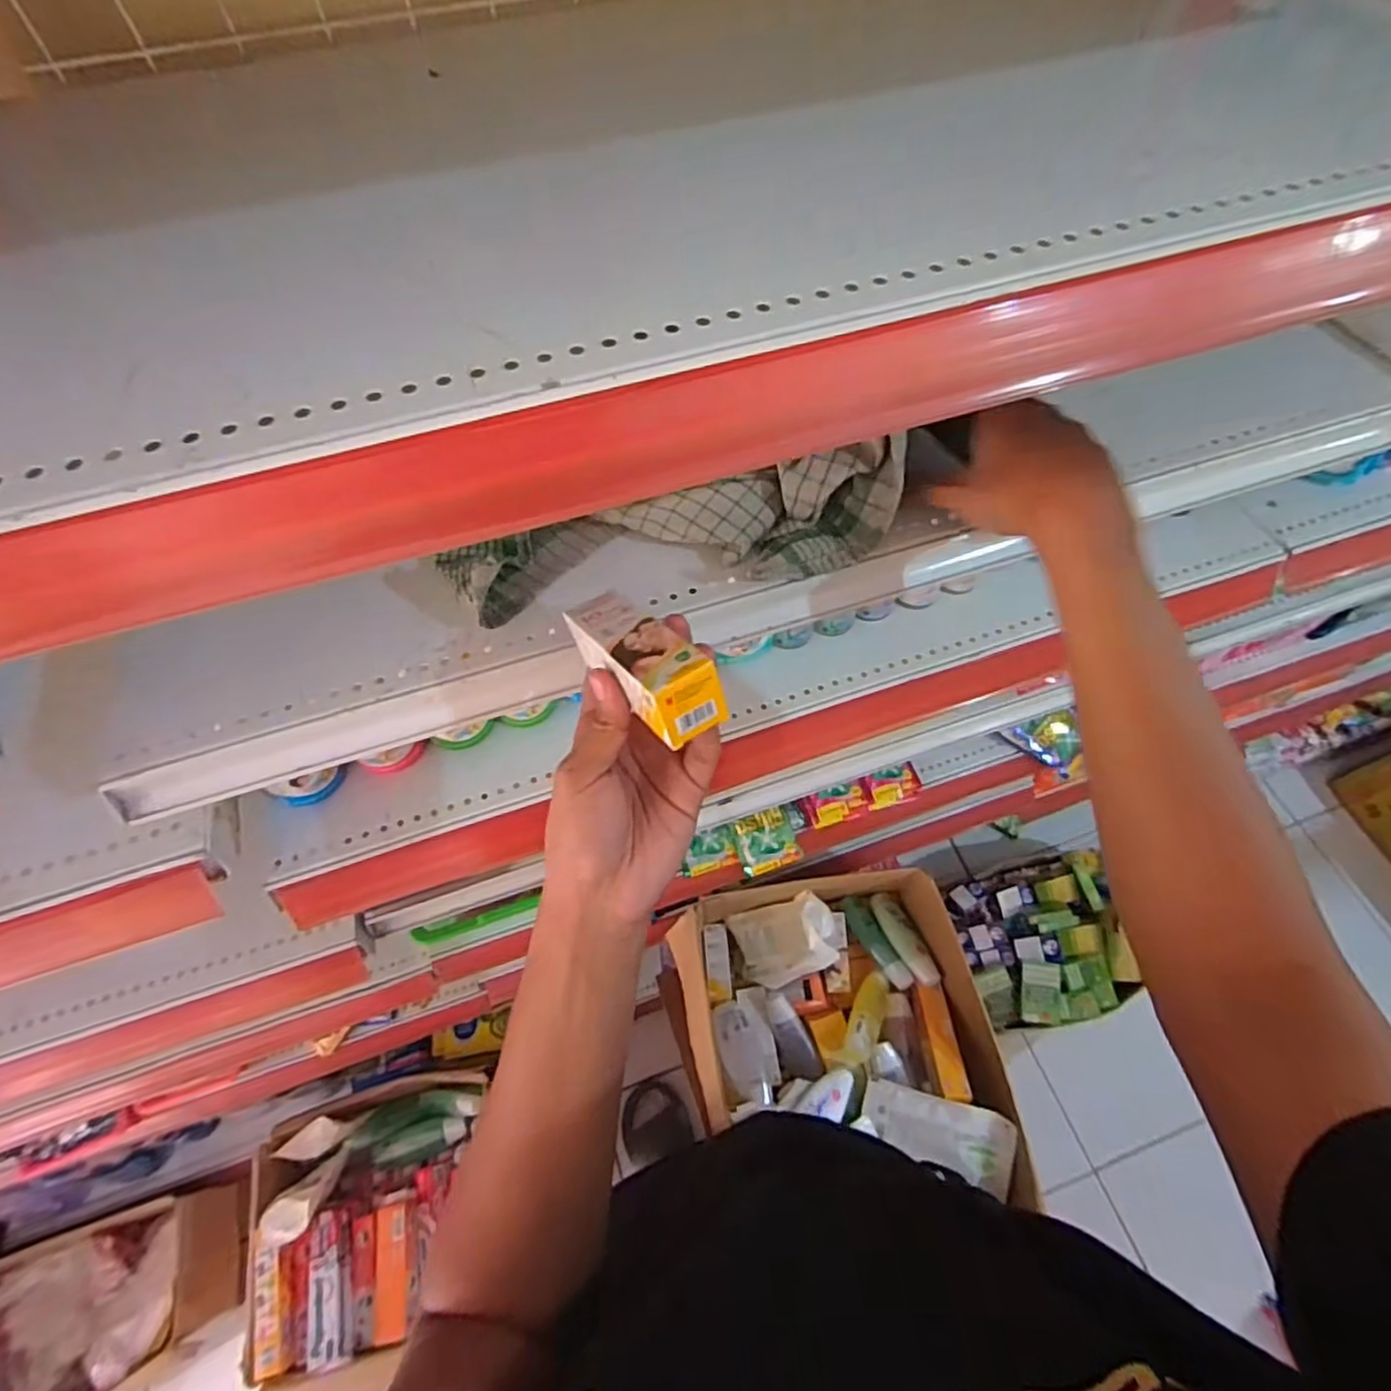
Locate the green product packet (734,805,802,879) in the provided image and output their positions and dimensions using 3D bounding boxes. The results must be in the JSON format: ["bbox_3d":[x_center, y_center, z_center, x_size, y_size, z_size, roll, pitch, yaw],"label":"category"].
[{"bbox_3d":[0.086,0.176,0.866,0.071,0.023,0.075,-14,84,-2],"label":"green product packet"}]

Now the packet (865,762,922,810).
[{"bbox_3d":[0.251,0.112,0.887,0.073,0.019,0.046,-17,62,-9],"label":"packet"}]

